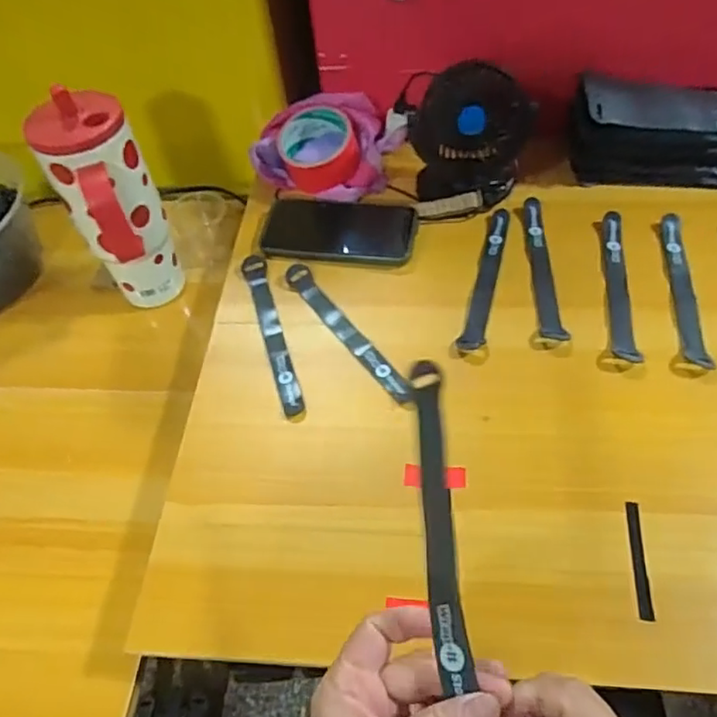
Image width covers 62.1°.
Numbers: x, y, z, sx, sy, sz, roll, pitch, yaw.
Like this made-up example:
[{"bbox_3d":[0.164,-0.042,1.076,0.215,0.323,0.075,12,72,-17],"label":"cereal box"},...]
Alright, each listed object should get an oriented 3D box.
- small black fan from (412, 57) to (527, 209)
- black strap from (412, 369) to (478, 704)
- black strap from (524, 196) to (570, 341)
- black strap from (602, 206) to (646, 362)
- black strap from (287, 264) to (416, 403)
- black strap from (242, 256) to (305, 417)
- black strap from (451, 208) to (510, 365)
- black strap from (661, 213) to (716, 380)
[{"bbox_3d":[0.113,-0.226,0.621,0.122,0.126,0.069,4,55,8],"label":"small black fan"},{"bbox_3d":[0.043,0.081,0.320,0.017,0.013,0.168,-4,66,2],"label":"black strap"},{"bbox_3d":[0.183,-0.094,0.597,0.023,0.009,0.191,-1,54,4],"label":"black strap"},{"bbox_3d":[0.251,-0.075,0.575,0.022,0.008,0.190,4,55,8],"label":"black strap"},{"bbox_3d":[-0.012,-0.026,0.570,0.024,0.010,0.197,-30,57,-16],"label":"black strap"},{"bbox_3d":[-0.084,-0.027,0.578,0.023,0.008,0.201,-15,55,-6],"label":"black strap"},{"bbox_3d":[0.130,-0.078,0.591,0.030,0.007,0.203,13,57,14],"label":"black strap"},{"bbox_3d":[0.303,-0.066,0.566,0.033,0.007,0.200,4,55,8],"label":"black strap"}]

